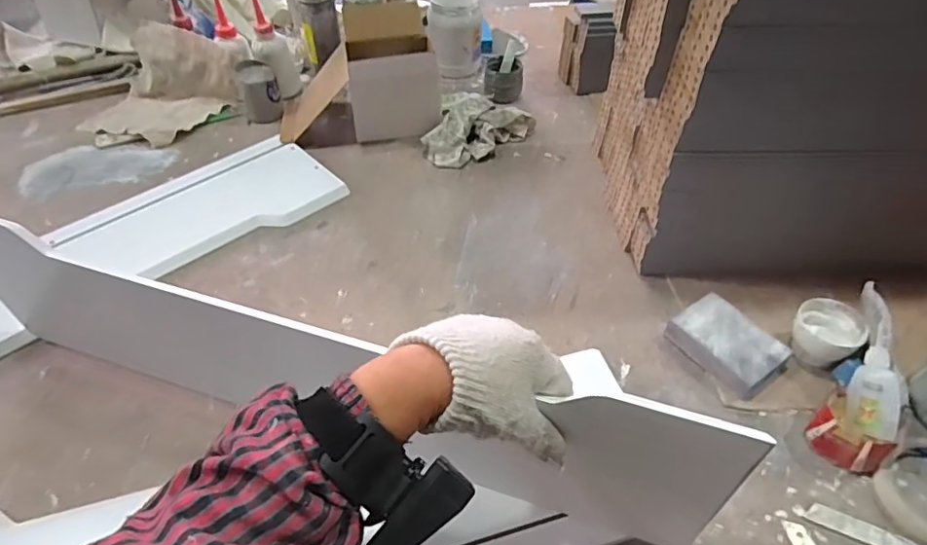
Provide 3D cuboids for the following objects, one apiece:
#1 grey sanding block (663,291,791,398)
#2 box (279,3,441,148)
[{"bbox_3d":[0.267,0.074,0.564,0.073,0.034,0.102,-27,52,-23],"label":"grey sanding block"},{"bbox_3d":[-0.158,-0.299,0.833,0.233,0.116,0.175,-4,48,-3],"label":"box"}]

